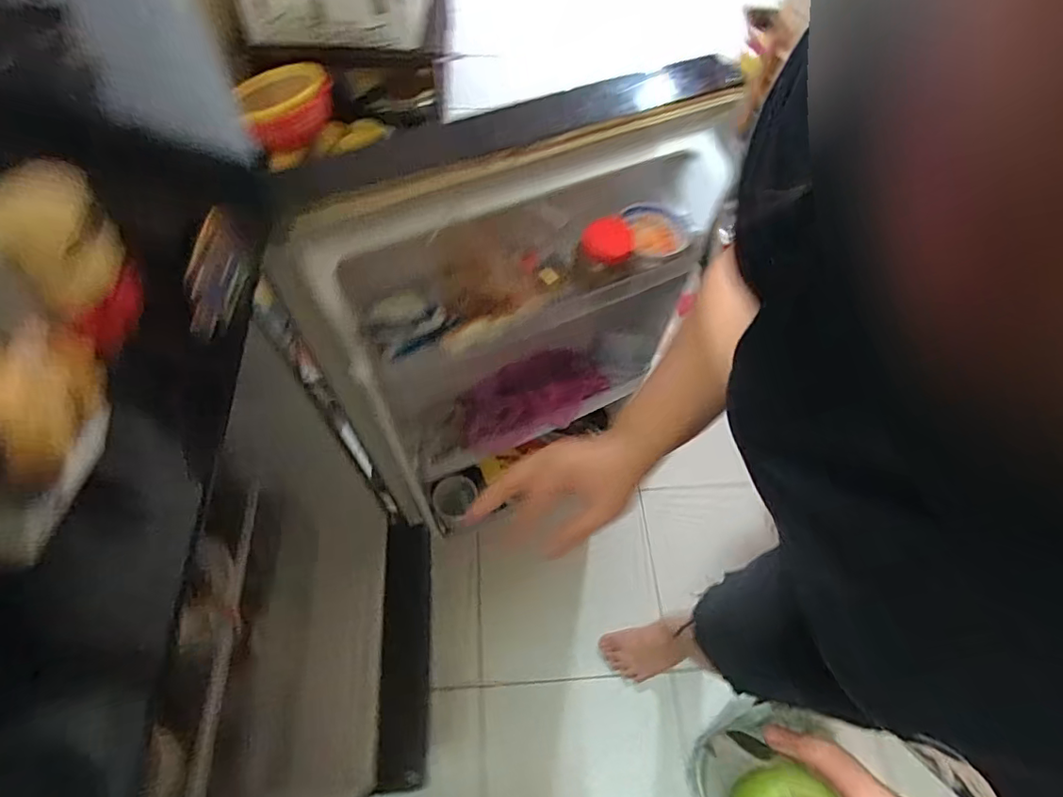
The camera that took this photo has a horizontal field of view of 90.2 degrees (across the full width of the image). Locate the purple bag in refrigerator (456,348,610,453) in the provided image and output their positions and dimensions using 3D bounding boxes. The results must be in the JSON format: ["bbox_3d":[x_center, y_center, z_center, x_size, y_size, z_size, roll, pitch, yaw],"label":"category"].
[{"bbox_3d":[0.005,0.004,0.778,0.234,0.066,0.107,-20,64,-15],"label":"purple bag in refrigerator"}]

